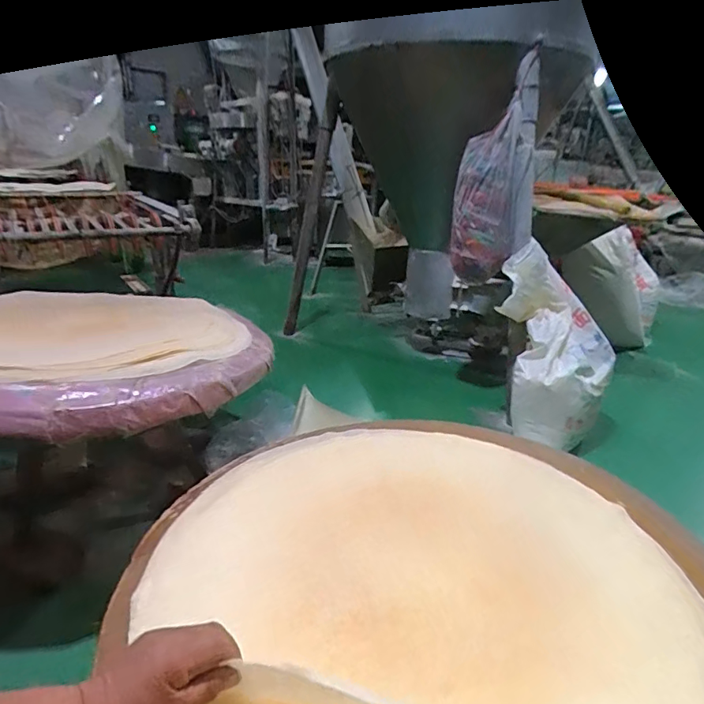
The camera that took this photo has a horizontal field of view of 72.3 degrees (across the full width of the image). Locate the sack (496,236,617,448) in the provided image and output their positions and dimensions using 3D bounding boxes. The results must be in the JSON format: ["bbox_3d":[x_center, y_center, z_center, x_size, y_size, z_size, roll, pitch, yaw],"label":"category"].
[{"bbox_3d":[0.631,-0.024,1.484,0.303,0.598,0.168,-2,-9,-11],"label":"sack"}]

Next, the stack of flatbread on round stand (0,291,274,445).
[{"bbox_3d":[-0.571,-0.018,1.019,0.760,0.118,0.660,1,22,-4],"label":"stack of flatbread on round stand"}]

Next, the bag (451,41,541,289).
[{"bbox_3d":[0.448,-0.528,1.505,0.242,0.594,0.168,8,23,15],"label":"bag"}]

